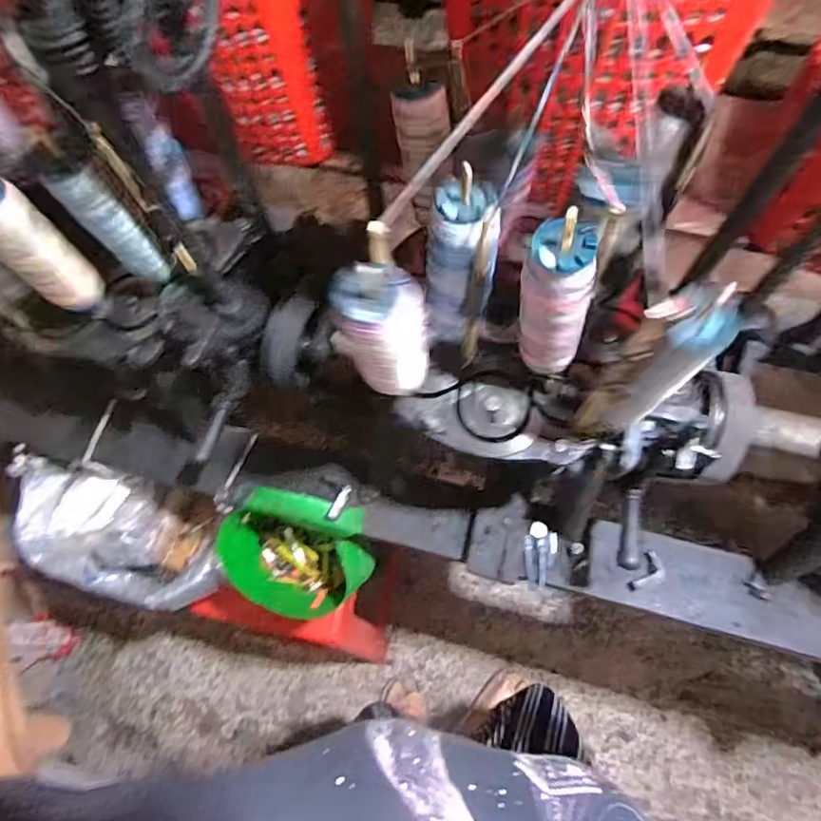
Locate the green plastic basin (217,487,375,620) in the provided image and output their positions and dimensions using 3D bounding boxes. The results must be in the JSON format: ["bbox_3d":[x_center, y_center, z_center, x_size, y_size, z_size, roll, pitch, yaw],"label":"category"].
[{"bbox_3d":[-0.162,0.209,0.773,0.217,0.154,0.154,12,70,8],"label":"green plastic basin"}]

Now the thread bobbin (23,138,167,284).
[{"bbox_3d":[-0.287,-0.181,0.521,0.043,0.154,0.051,-35,71,-11],"label":"thread bobbin"}]

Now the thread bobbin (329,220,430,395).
[{"bbox_3d":[-0.022,-0.067,0.447,0.070,0.172,0.070,-4,68,2],"label":"thread bobbin"}]

